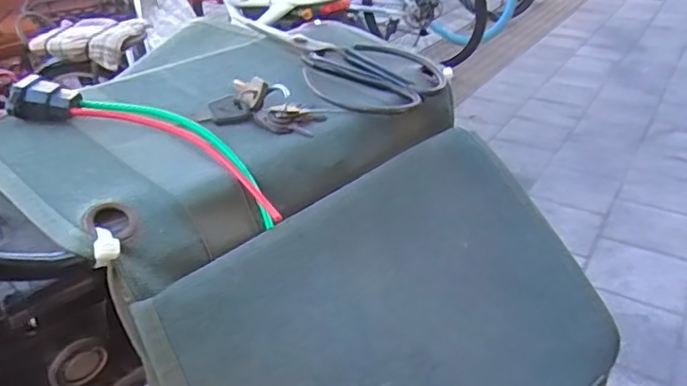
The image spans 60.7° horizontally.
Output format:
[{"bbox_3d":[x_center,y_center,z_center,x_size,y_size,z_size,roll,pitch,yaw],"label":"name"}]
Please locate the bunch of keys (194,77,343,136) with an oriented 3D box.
[{"bbox_3d":[-0.052,-0.062,0.403,0.080,0.026,0.062,8,32,15],"label":"bunch of keys"}]

